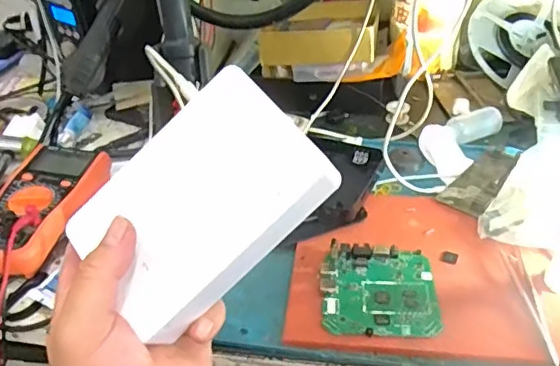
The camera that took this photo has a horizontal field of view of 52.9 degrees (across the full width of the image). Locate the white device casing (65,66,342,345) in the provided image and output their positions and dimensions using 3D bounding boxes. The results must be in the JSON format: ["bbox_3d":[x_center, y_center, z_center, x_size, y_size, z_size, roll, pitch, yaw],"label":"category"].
[{"bbox_3d":[-0.044,0.010,0.315,0.132,0.024,0.092,-43,65,3],"label":"white device casing"}]

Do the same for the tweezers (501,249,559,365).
[{"bbox_3d":[0.217,0.101,0.481,0.017,0.005,0.124,-2,38,3],"label":"tweezers"}]

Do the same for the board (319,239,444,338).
[{"bbox_3d":[0.088,0.094,0.504,0.099,0.009,0.101,-2,38,3],"label":"board"}]

